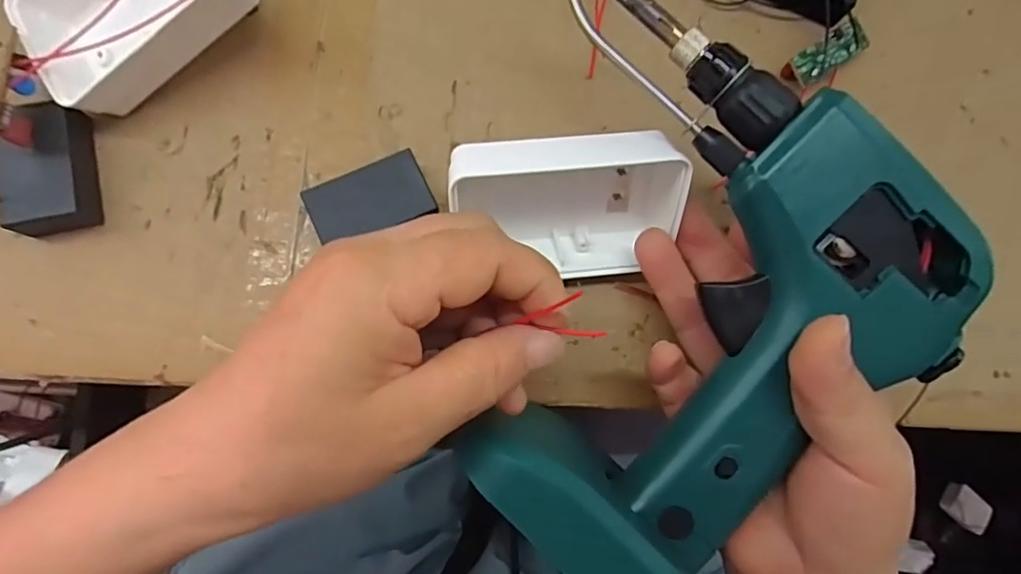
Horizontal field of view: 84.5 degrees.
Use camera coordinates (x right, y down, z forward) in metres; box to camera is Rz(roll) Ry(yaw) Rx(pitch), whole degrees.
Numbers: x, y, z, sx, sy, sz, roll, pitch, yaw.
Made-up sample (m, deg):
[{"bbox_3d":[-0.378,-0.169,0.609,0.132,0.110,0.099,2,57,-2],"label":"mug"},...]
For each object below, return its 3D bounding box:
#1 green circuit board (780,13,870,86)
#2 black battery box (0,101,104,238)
[{"bbox_3d":[0.148,-0.110,0.263,0.048,0.006,0.017,-33,94,-11],"label":"green circuit board"},{"bbox_3d":[-0.186,-0.046,0.226,0.029,0.020,0.048,-13,83,-6],"label":"black battery box"}]

